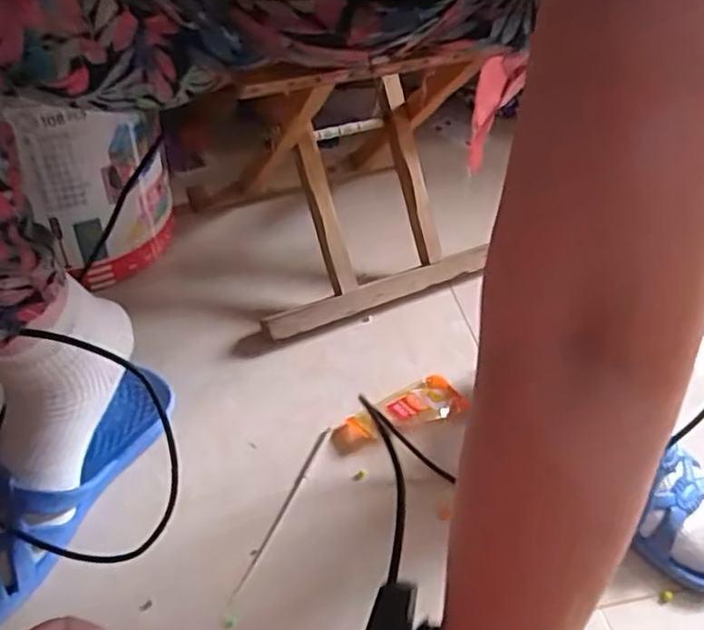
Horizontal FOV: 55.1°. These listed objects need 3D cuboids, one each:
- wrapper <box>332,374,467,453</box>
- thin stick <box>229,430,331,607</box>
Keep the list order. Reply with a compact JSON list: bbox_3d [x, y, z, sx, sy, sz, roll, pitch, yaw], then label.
[{"bbox_3d":[0.041,0.092,0.622,0.126,0.017,0.044,-19,51,-21],"label":"wrapper"},{"bbox_3d":[-0.057,0.159,0.558,0.008,0.006,0.169,20,48,14],"label":"thin stick"}]

